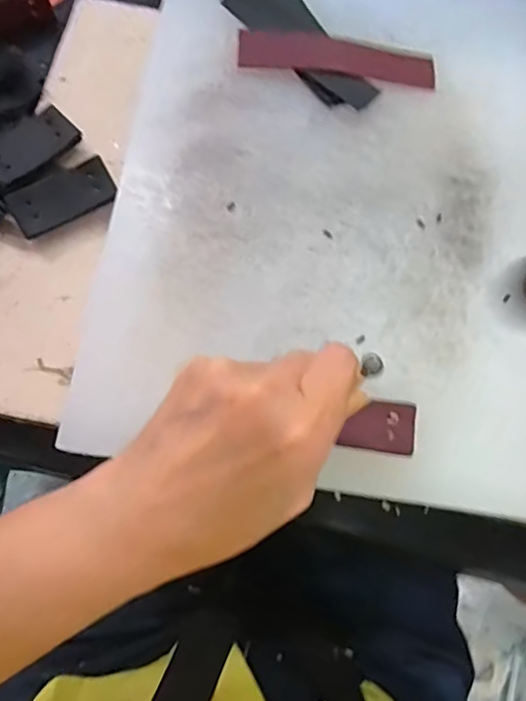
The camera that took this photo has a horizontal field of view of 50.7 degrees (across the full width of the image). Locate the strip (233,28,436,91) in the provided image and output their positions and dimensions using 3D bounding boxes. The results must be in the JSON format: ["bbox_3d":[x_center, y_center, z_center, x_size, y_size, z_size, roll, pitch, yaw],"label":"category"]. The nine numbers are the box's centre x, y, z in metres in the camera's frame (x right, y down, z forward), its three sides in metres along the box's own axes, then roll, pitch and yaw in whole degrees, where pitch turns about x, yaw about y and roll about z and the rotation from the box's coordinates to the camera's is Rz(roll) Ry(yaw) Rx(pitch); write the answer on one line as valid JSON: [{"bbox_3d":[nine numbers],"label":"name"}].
[{"bbox_3d":[0.048,-0.189,0.358,0.124,0.005,0.031,7,73,0],"label":"strip"}]

